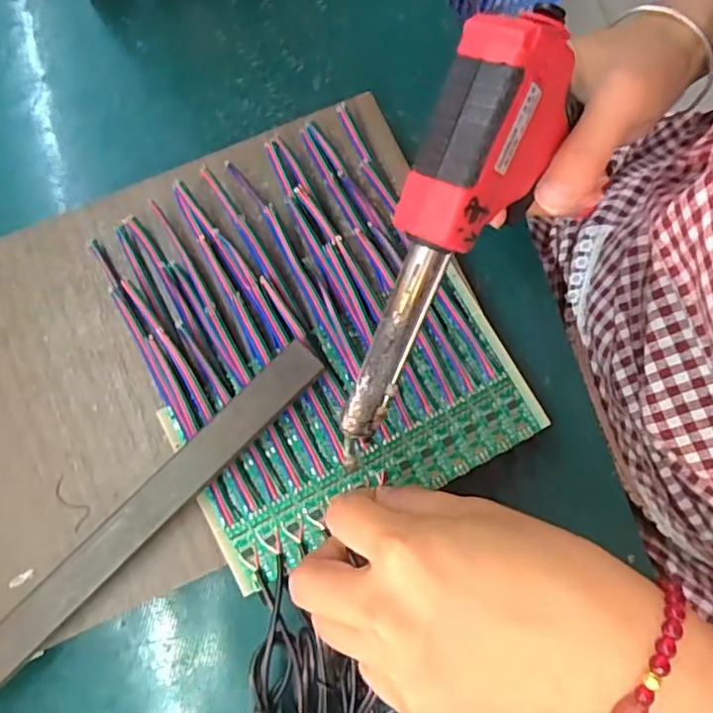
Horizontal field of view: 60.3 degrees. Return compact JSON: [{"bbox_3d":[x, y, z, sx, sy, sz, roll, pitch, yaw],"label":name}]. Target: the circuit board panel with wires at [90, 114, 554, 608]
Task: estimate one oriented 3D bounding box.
[{"bbox_3d":[-0.024,-0.012,0.301,0.158,0.022,0.185,-26,77,-6],"label":"circuit board panel with wires"}]

